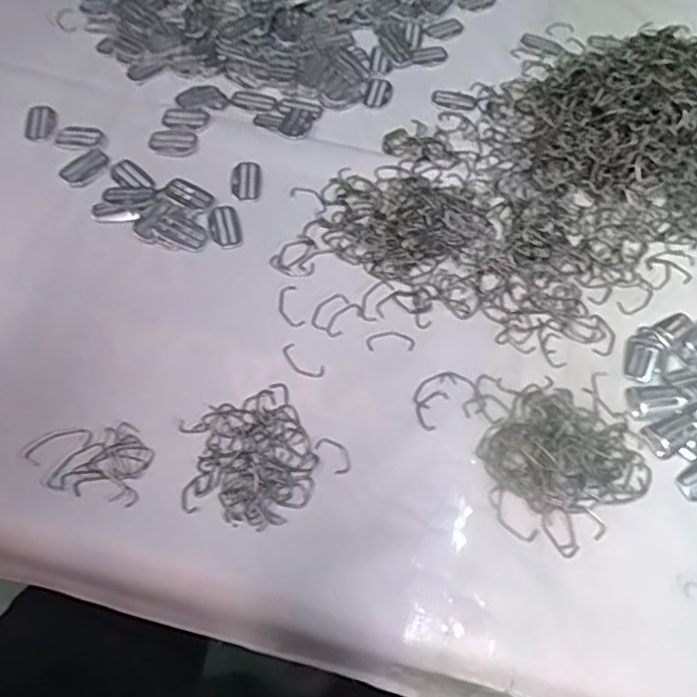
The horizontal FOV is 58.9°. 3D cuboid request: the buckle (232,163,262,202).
[{"bbox_3d":[-0.095,-0.156,0.574,0.026,0.007,0.041,-3,61,-5],"label":"buckle"}]

